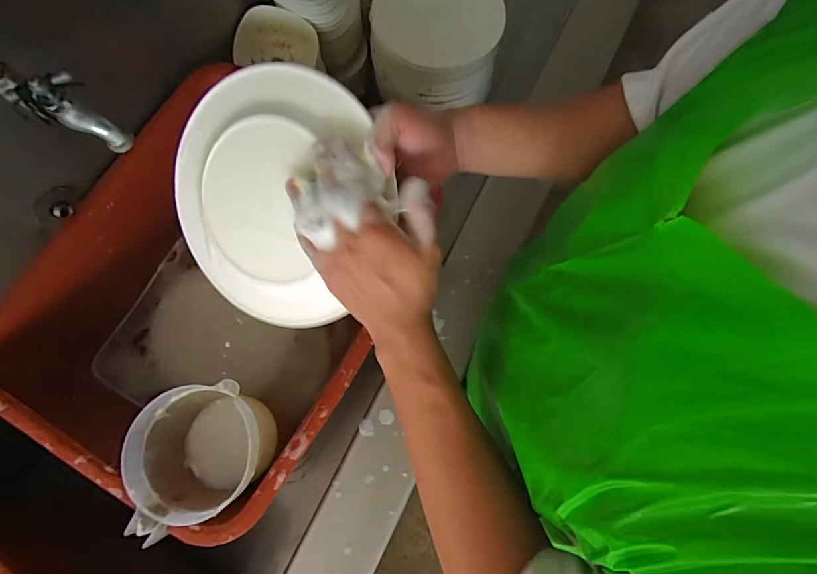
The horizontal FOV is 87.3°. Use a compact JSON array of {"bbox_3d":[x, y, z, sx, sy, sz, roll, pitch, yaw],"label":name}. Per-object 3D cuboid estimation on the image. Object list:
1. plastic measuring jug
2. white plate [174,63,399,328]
[{"bbox_3d":[-0.252,0.205,0.545,0.149,0.117,0.146,-15,77,-4],"label":"plastic measuring jug"},{"bbox_3d":[-0.127,-0.079,0.402,0.211,0.024,0.236,34,110,6],"label":"white plate"}]

